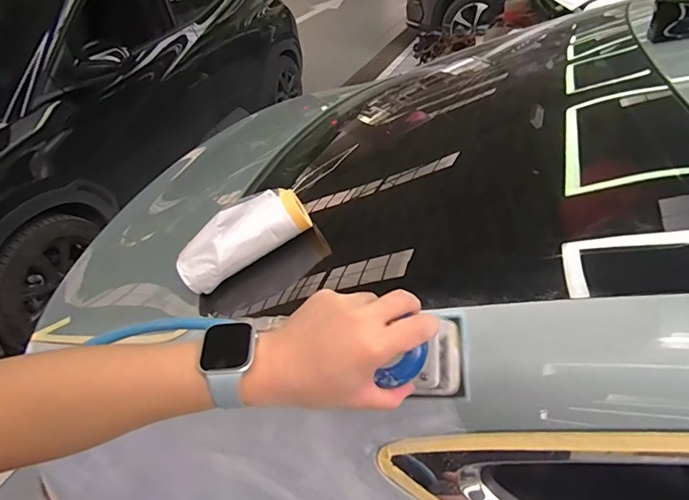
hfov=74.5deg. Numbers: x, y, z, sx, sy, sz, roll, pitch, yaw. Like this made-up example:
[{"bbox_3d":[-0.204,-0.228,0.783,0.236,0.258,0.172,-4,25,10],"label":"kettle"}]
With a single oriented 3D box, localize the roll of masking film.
[{"bbox_3d":[-0.154,-0.018,0.671,0.207,0.086,0.058,-33,42,0],"label":"roll of masking film"}]

